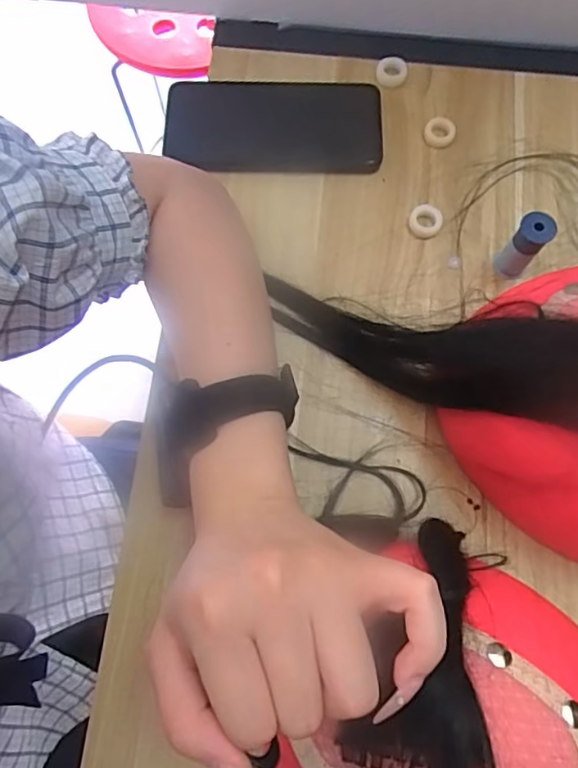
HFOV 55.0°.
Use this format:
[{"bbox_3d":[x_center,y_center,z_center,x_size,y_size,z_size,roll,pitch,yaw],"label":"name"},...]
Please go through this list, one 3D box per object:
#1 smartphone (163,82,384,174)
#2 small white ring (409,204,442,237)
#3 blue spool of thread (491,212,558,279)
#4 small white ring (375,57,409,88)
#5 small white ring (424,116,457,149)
[{"bbox_3d":[-0.012,-0.194,0.419,0.161,0.014,0.073,1,80,1],"label":"smartphone"},{"bbox_3d":[0.097,-0.116,0.393,0.025,0.006,0.023,0,74,0],"label":"small white ring"},{"bbox_3d":[0.154,-0.090,0.368,0.021,0.055,0.021,0,74,0],"label":"blue spool of thread"},{"bbox_3d":[0.079,-0.240,0.428,0.024,0.005,0.024,0,74,0],"label":"small white ring"},{"bbox_3d":[0.112,-0.186,0.411,0.022,0.008,0.023,0,74,0],"label":"small white ring"}]

